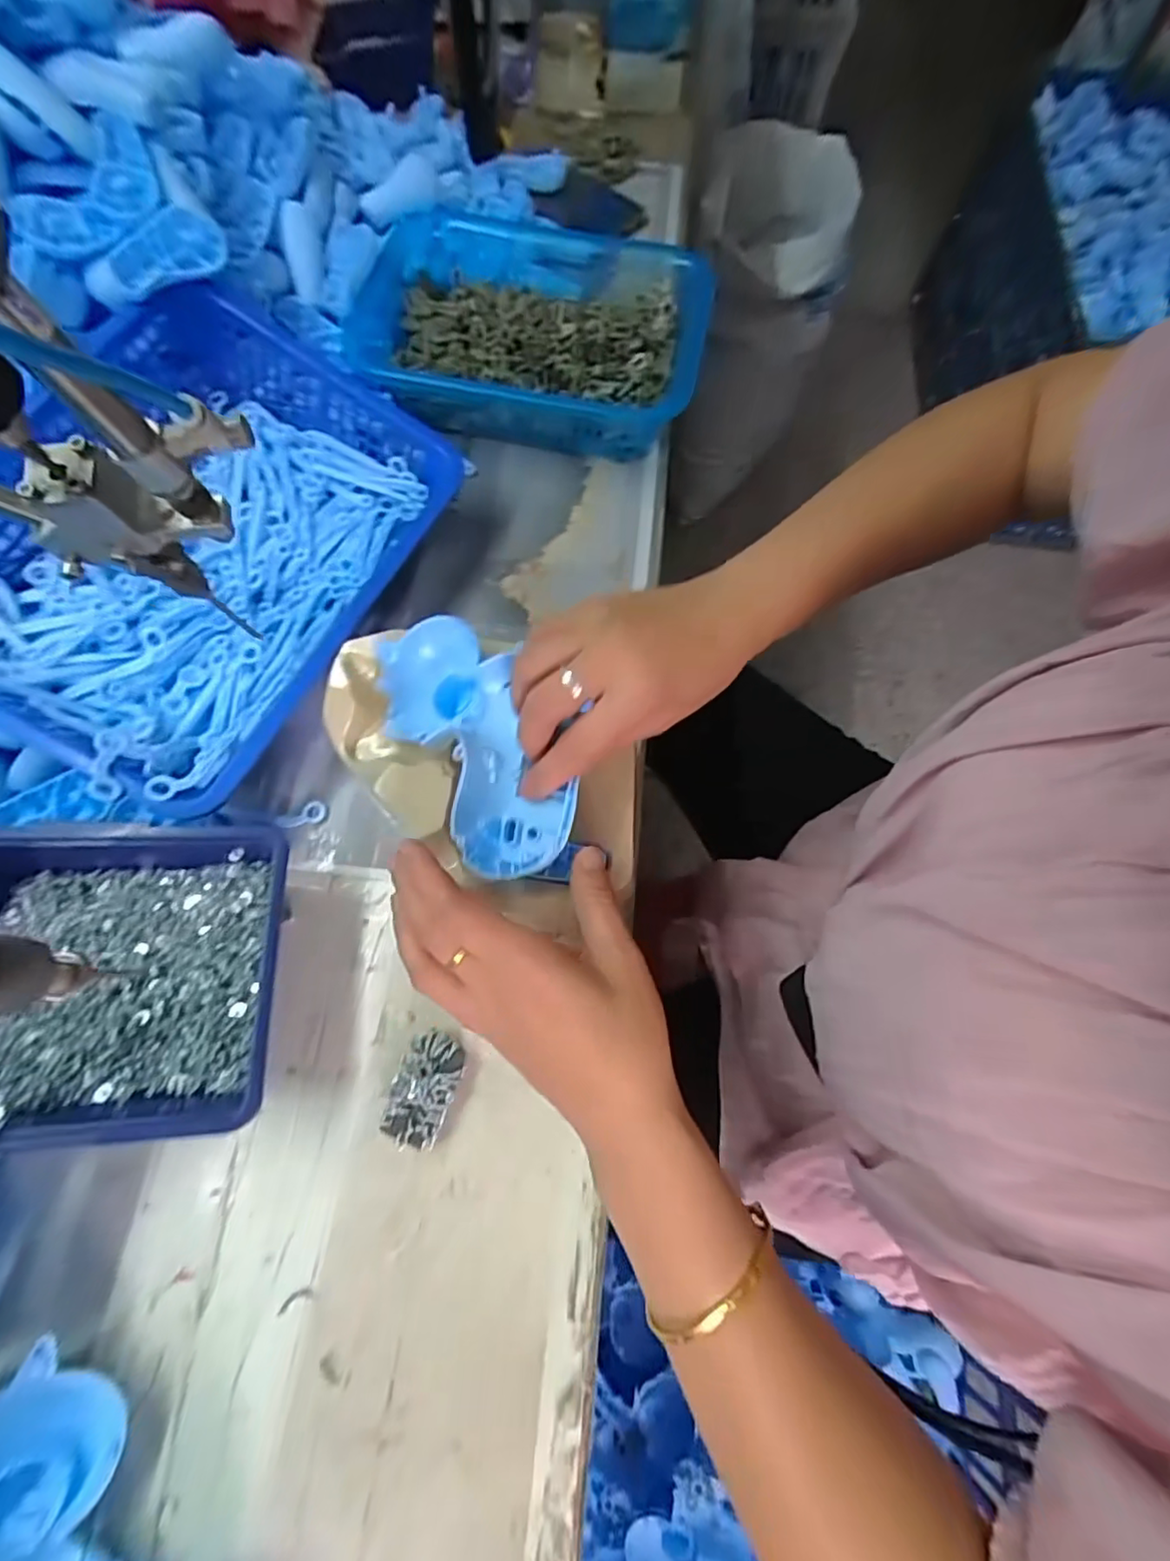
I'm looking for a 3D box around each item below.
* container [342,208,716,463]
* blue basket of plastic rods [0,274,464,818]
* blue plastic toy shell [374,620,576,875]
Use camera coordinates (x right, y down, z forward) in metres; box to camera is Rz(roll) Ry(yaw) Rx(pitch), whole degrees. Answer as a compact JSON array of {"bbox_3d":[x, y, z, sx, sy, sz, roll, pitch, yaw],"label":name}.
[{"bbox_3d":[-0.042,-0.344,0.471,0.251,0.063,0.187,12,71,2],"label":"container"},{"bbox_3d":[-0.240,-0.150,0.370,0.218,0.072,0.295,28,72,8],"label":"blue basket of plastic rods"},{"bbox_3d":[-0.063,-0.020,0.328,0.082,0.037,0.158,-26,71,-10],"label":"blue plastic toy shell"}]

